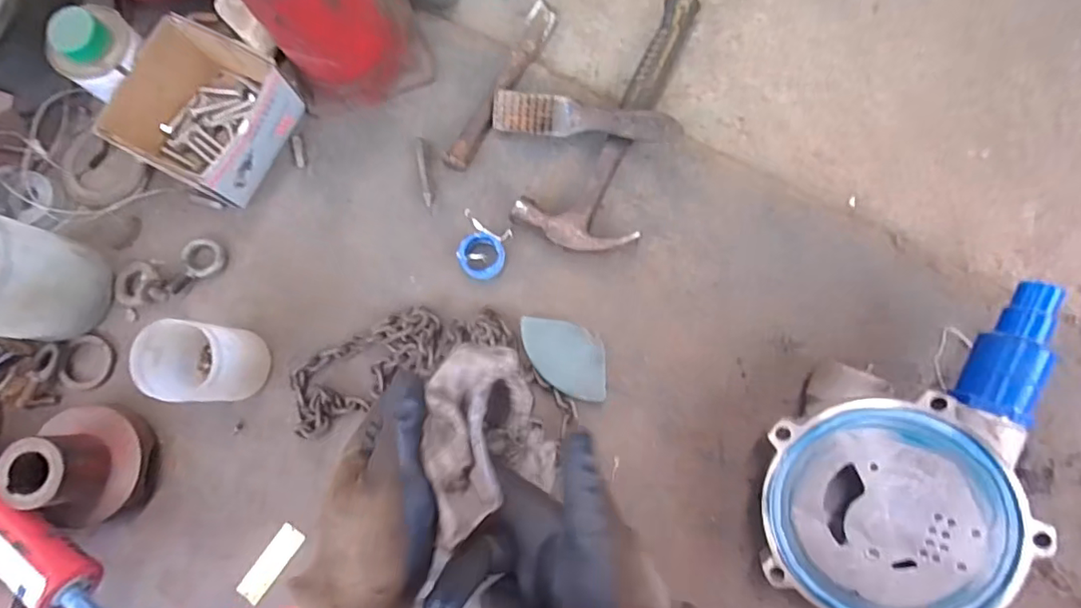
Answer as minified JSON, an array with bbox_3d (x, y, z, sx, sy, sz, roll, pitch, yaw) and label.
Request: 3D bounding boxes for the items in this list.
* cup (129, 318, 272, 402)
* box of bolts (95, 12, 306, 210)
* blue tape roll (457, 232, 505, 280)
[{"bbox_3d":[-0.333,0.060,0.548,0.089,0.104,0.074,7,79,2],"label":"cup"},{"bbox_3d":[-0.361,-0.204,0.598,0.143,0.082,0.149,26,80,5],"label":"box of bolts"},{"bbox_3d":[-0.063,-0.051,0.596,0.048,0.022,0.049,0,79,0],"label":"blue tape roll"}]

